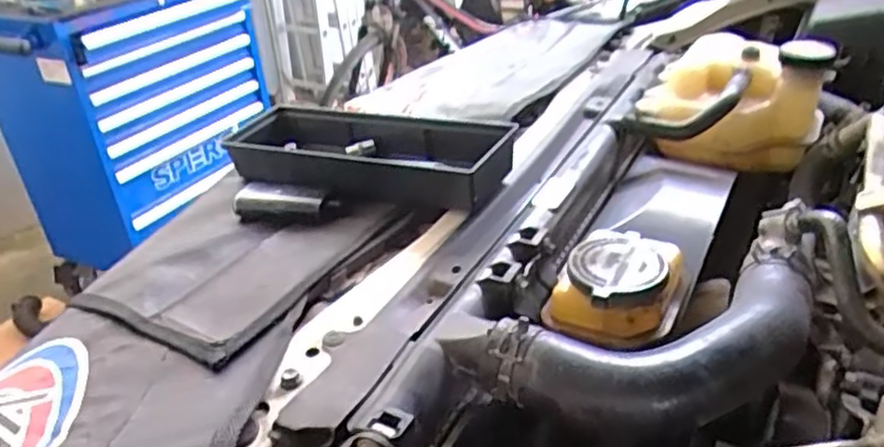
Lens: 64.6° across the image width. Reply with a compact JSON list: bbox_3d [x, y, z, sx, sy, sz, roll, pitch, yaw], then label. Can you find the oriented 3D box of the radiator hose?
[{"bbox_3d":[0.144,0.074,0.426,0.221,0.040,0.093,-15,31,-15],"label":"radiator hose"}]

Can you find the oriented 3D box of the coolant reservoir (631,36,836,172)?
[{"bbox_3d":[0.299,-0.136,0.739,0.171,0.112,0.193,3,31,15],"label":"coolant reservoir"}]

